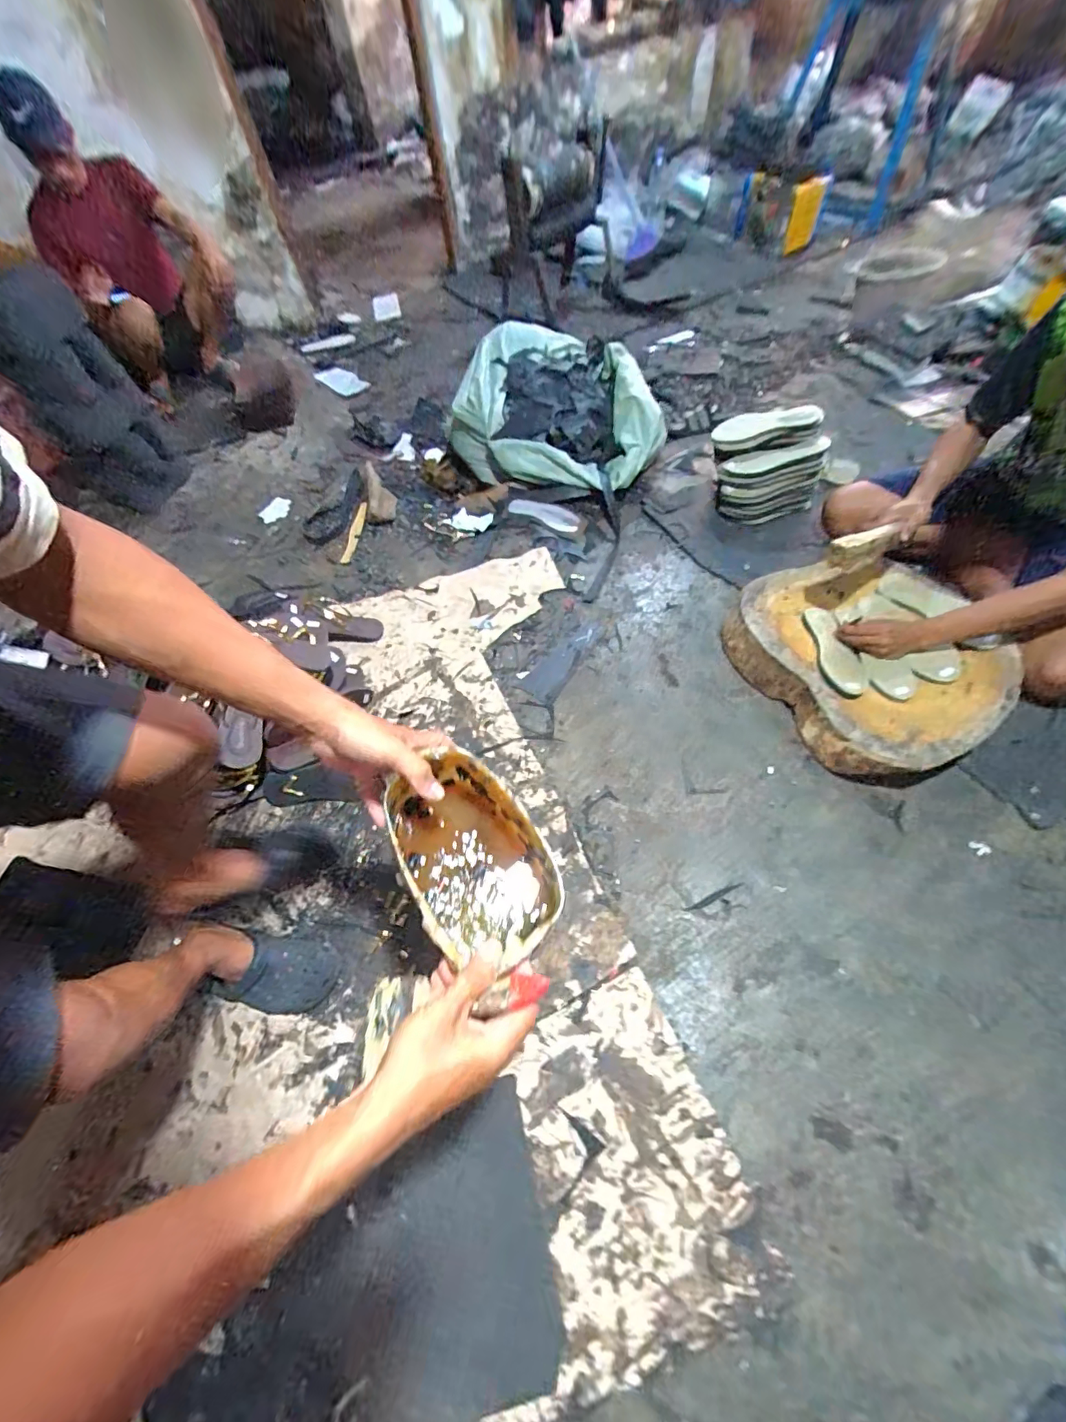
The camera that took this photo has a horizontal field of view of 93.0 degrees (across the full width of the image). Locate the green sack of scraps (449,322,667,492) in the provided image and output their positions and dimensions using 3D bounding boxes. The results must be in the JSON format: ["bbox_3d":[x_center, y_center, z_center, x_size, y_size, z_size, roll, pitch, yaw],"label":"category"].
[{"bbox_3d":[0.088,-0.885,1.528,0.707,0.269,0.483,38,69,25],"label":"green sack of scraps"}]

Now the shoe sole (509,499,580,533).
[{"bbox_3d":[0.030,-0.566,1.462,0.222,0.015,0.073,26,80,19],"label":"shoe sole"}]

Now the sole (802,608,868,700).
[{"bbox_3d":[0.620,-0.125,1.026,0.085,0.017,0.234,-2,58,5],"label":"sole"}]

